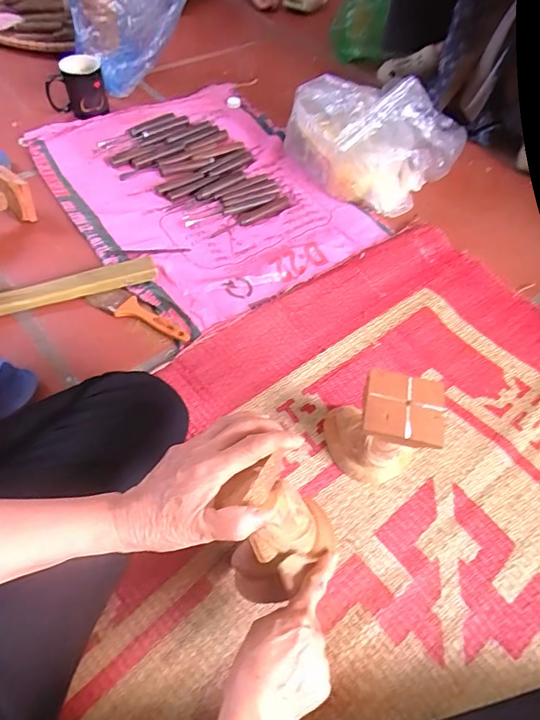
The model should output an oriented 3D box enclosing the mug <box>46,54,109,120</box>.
[{"bbox_3d":[-0.404,-0.573,0.946,0.115,0.103,0.102,-10,58,-9],"label":"mug"}]

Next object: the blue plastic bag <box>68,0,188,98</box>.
[{"bbox_3d":[-0.274,-0.717,0.954,0.274,0.270,0.096,-17,59,-14],"label":"blue plastic bag"}]

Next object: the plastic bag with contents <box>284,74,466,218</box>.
[{"bbox_3d":[0.195,-0.408,0.838,0.336,0.157,0.181,9,57,4],"label":"plastic bag with contents"}]

